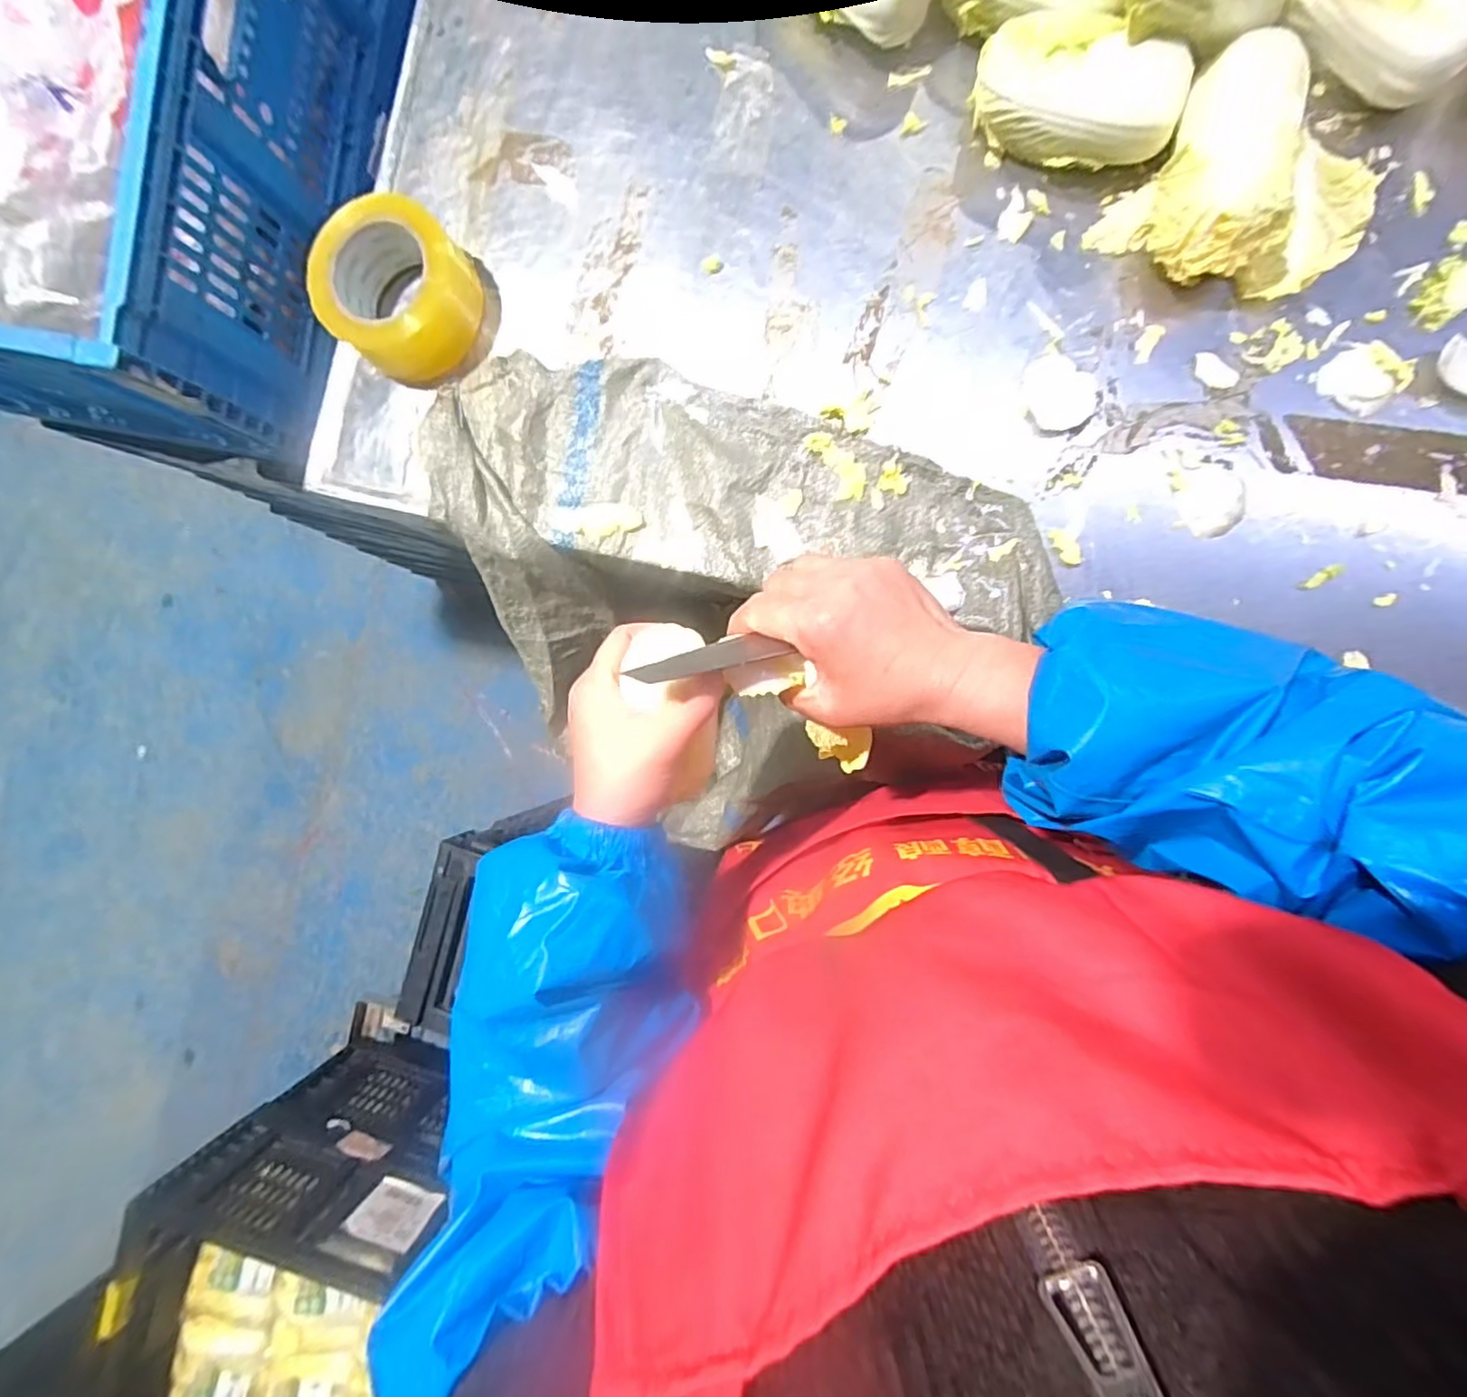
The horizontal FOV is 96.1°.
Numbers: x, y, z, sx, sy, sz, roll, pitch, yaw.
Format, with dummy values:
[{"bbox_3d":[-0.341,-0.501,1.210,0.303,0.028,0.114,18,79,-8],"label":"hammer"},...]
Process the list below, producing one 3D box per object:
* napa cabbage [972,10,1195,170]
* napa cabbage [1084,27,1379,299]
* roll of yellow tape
[{"bbox_3d":[0.235,-0.414,0.458,0.138,0.060,0.059,23,92,7],"label":"napa cabbage"},{"bbox_3d":[0.350,-0.343,0.443,0.142,0.061,0.131,40,94,6],"label":"napa cabbage"},{"bbox_3d":[-0.266,-0.322,0.526,0.102,0.067,0.112,0,89,7],"label":"roll of yellow tape"}]

